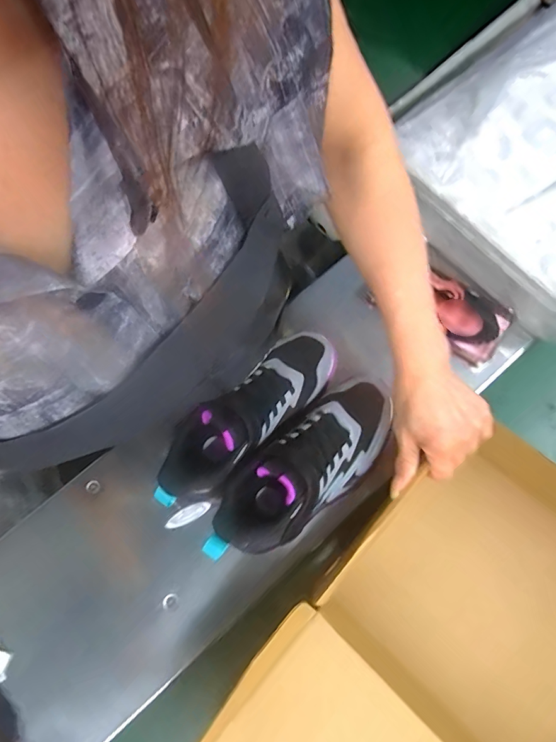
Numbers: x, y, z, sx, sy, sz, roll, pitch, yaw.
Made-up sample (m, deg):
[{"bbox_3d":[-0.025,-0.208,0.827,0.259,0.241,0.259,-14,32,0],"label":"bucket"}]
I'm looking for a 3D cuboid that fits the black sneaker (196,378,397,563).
[{"bbox_3d":[0.029,0.087,0.393,0.224,0.097,0.082,-38,75,-9],"label":"black sneaker"}]

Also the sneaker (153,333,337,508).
[{"bbox_3d":[-0.029,0.036,0.417,0.071,0.096,0.231,42,79,14],"label":"sneaker"}]

